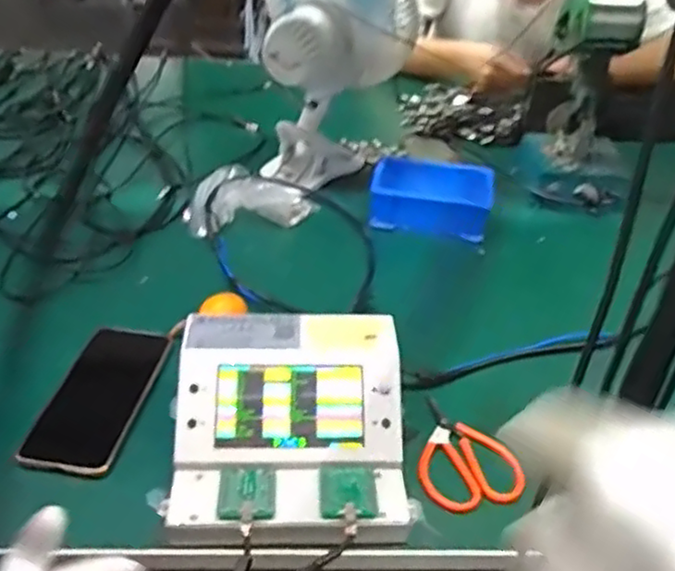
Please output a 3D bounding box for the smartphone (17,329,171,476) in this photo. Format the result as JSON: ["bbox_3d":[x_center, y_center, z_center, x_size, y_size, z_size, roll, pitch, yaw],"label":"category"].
[{"bbox_3d":[-0.204,0.091,0.595,0.079,0.015,0.178,7,38,5],"label":"smartphone"}]

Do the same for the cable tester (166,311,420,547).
[{"bbox_3d":[-0.036,0.104,0.523,0.173,0.072,0.170,2,38,-2],"label":"cable tester"}]

